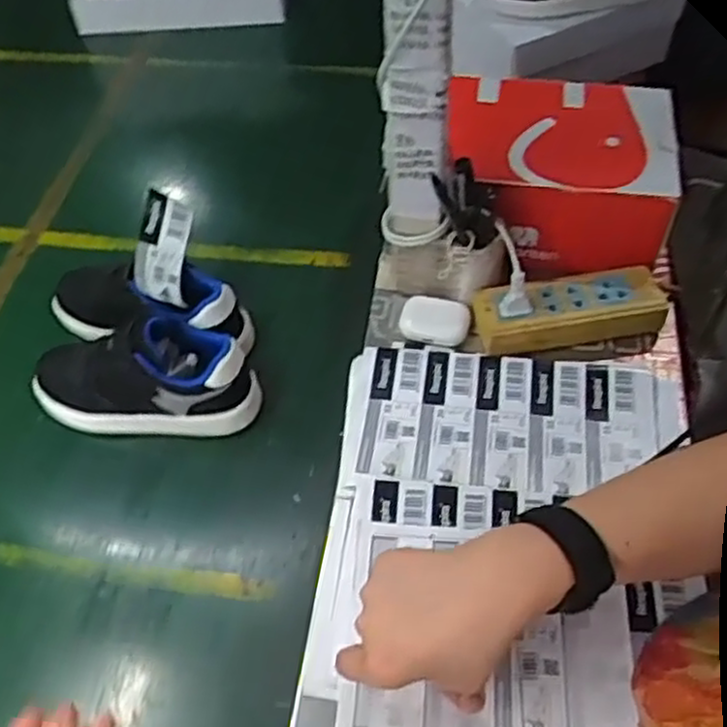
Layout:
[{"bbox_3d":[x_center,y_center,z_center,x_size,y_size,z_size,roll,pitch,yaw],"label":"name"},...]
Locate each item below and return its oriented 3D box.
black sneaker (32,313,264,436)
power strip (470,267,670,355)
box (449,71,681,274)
[{"bbox_3d":[-0.183,0.008,0.644,0.187,0.100,0.068,-2,51,1],"label":"black sneaker"},{"bbox_3d":[0.176,-0.047,0.660,0.158,0.029,0.057,-10,52,-5],"label":"power strip"},{"bbox_3d":[0.177,-0.181,0.723,0.200,0.094,0.163,5,52,7],"label":"box"}]

